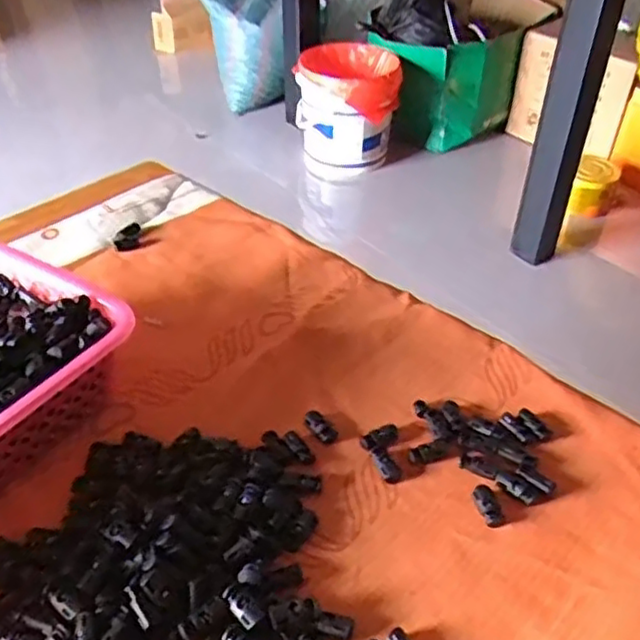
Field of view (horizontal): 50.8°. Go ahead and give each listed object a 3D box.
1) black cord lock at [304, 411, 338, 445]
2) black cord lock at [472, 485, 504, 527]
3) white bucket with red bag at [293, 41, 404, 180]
[{"bbox_3d":[0.001,0.076,0.493,0.015,0.007,0.033,-28,49,-29],"label":"black cord lock"},{"bbox_3d":[0.109,0.120,0.438,0.014,0.008,0.030,-10,40,-14],"label":"black cord lock"},{"bbox_3d":[0.070,-0.541,1.741,0.249,0.271,0.231,2,41,2],"label":"white bucket with red bag"}]

